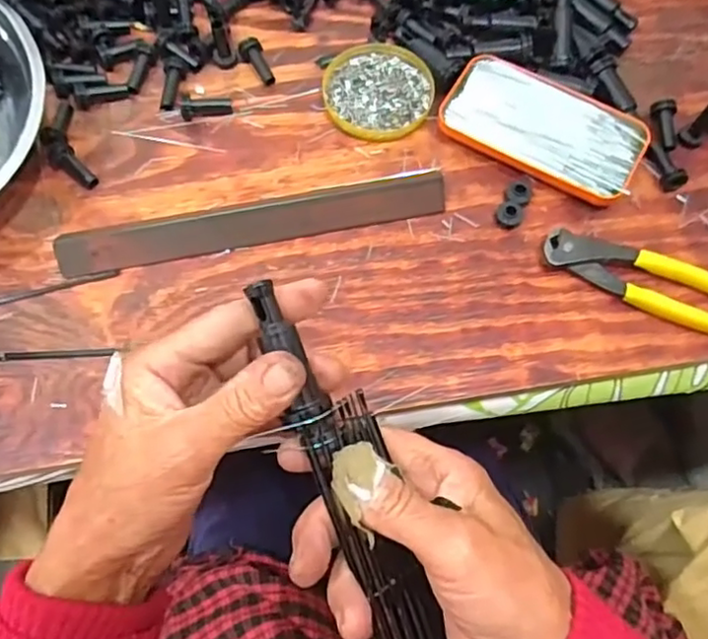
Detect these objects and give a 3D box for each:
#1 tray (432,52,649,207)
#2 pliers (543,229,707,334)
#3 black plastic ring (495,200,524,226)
[{"bbox_3d":[0.139,-0.143,0.466,0.142,0.017,0.077,29,69,10],"label":"tray"},{"bbox_3d":[0.209,-0.023,0.429,0.161,0.018,0.038,25,69,8],"label":"pliers"},{"bbox_3d":[0.111,-0.074,0.450,0.018,0.011,0.019,1,67,-2],"label":"black plastic ring"}]

